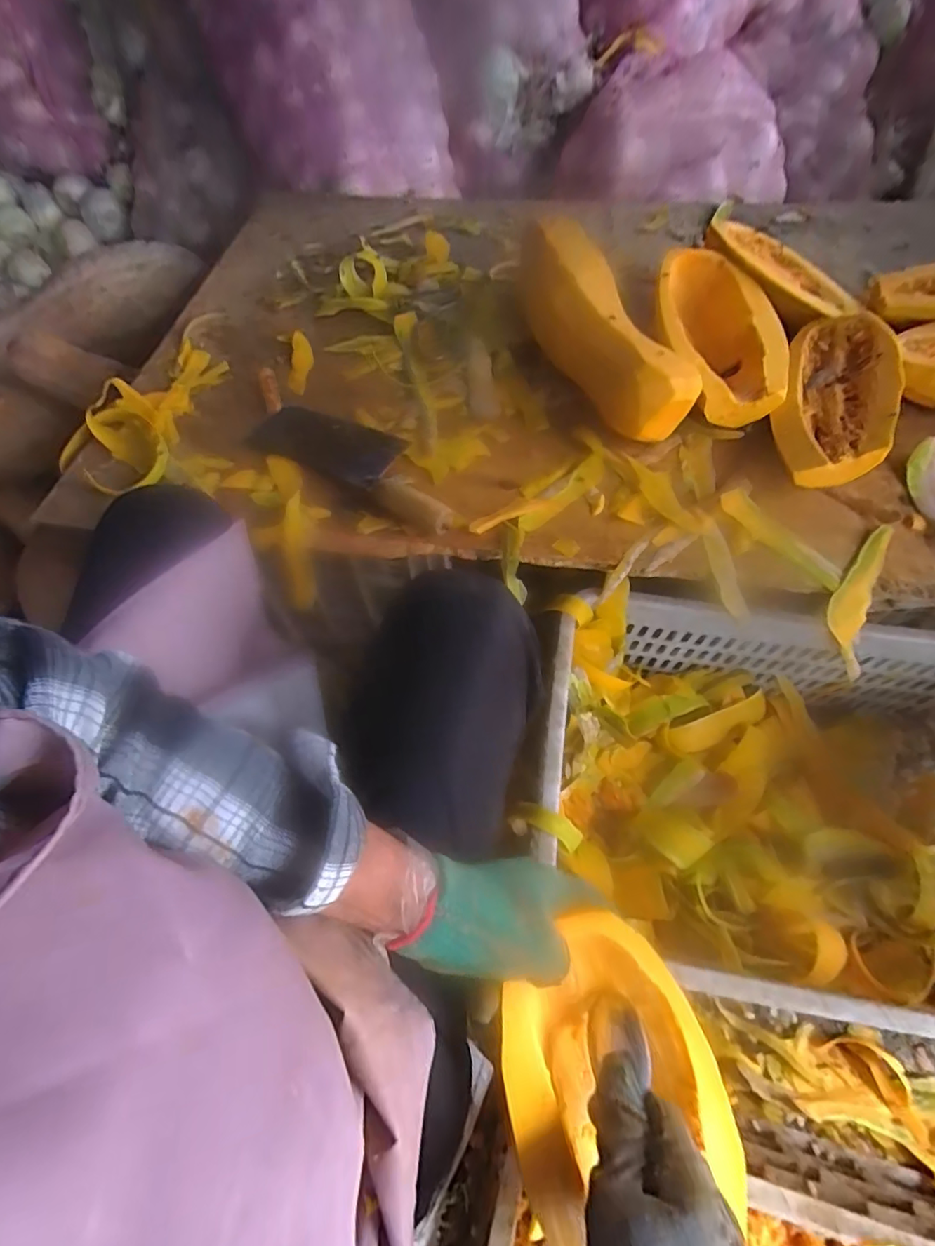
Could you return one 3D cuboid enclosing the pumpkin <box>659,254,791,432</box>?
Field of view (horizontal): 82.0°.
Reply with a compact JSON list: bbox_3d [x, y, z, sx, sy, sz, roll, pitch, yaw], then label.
[{"bbox_3d":[0.300,-0.354,0.655,0.134,0.059,0.277,2,61,3],"label":"pumpkin"}]

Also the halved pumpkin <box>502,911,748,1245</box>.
[{"bbox_3d":[0.087,0.286,0.336,0.132,0.106,0.173,-20,63,-8],"label":"halved pumpkin"}]

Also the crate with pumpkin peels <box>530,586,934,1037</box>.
[{"bbox_3d":[0.349,0.203,0.590,0.536,0.249,0.354,7,62,6],"label":"crate with pumpkin peels"}]

